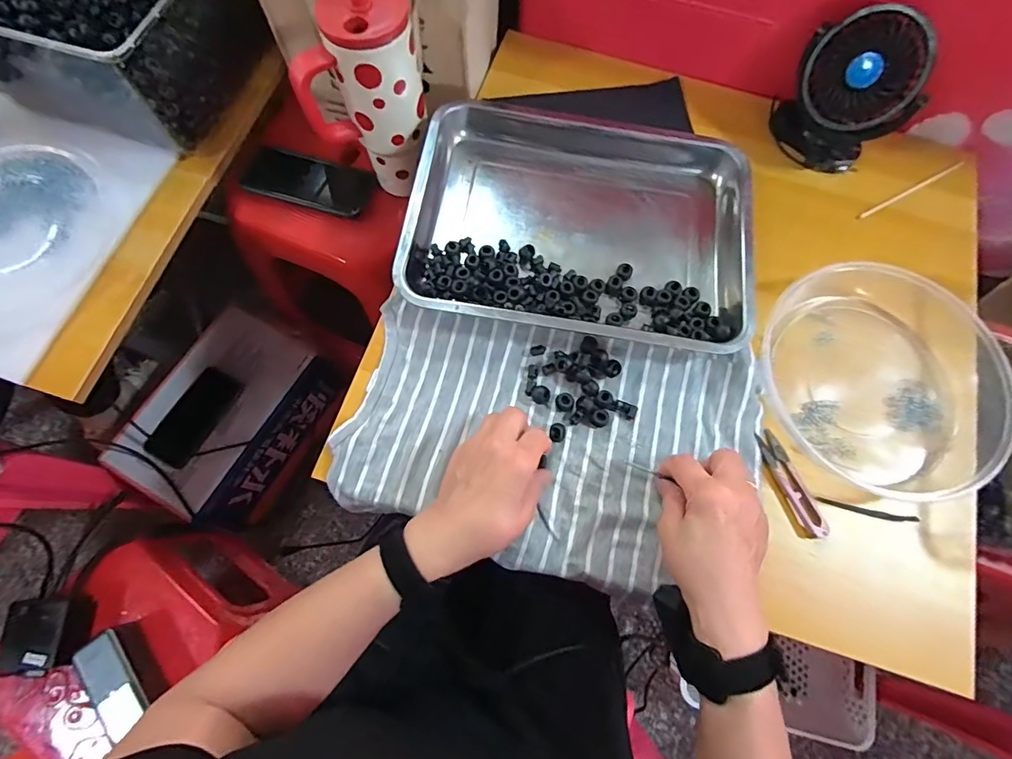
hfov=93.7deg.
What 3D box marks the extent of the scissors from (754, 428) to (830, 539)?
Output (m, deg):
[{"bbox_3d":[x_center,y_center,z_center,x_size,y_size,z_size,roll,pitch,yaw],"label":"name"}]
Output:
[{"bbox_3d":[0.261,0.093,0.432,0.022,0.011,0.099,-20,74,-7],"label":"scissors"}]

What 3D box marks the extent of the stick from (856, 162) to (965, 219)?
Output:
[{"bbox_3d":[0.469,-0.220,0.545,0.163,0.004,0.007,-27,75,-9],"label":"stick"}]

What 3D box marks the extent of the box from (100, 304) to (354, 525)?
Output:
[{"bbox_3d":[-0.485,0.070,0.865,0.221,0.161,0.322,26,74,7],"label":"box"}]

